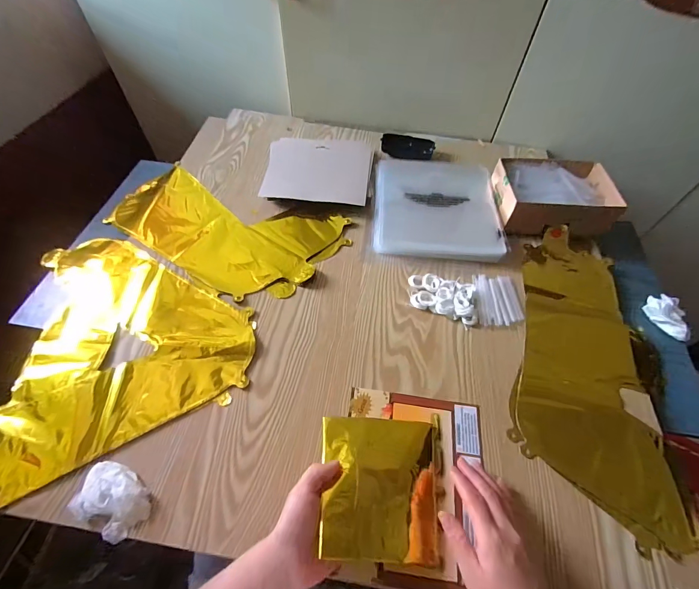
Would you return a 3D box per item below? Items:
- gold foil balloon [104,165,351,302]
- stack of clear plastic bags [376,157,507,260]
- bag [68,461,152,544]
[{"bbox_3d":[-0.218,-0.125,0.605,0.383,0.013,0.220,30,60,18],"label":"gold foil balloon"},{"bbox_3d":[0.153,-0.165,0.625,0.212,0.025,0.236,4,56,1],"label":"stack of clear plastic bags"},{"bbox_3d":[-0.250,0.215,0.360,0.078,0.018,0.055,26,59,15],"label":"bag"}]

